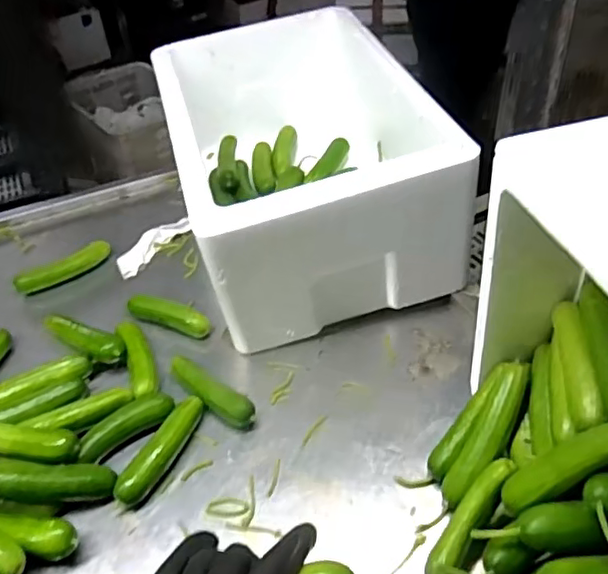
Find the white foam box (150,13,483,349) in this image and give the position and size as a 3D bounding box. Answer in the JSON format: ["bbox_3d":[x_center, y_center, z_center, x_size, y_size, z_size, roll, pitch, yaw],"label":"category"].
[{"bbox_3d":[-0.008,-0.158,0.818,0.303,0.223,0.446,-13,43,-9],"label":"white foam box"}]

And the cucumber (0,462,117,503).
[{"bbox_3d":[-0.238,0.175,0.558,0.129,0.024,0.028,10,34,-23],"label":"cucumber"}]

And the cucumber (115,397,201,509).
[{"bbox_3d":[-0.137,0.159,0.604,0.026,0.029,0.122,16,47,21],"label":"cucumber"}]

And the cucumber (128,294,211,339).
[{"bbox_3d":[-0.160,0.033,0.741,0.101,0.024,0.030,11,45,17],"label":"cucumber"}]

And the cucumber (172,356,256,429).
[{"bbox_3d":[-0.101,0.112,0.653,0.116,0.033,0.029,29,52,31],"label":"cucumber"}]

